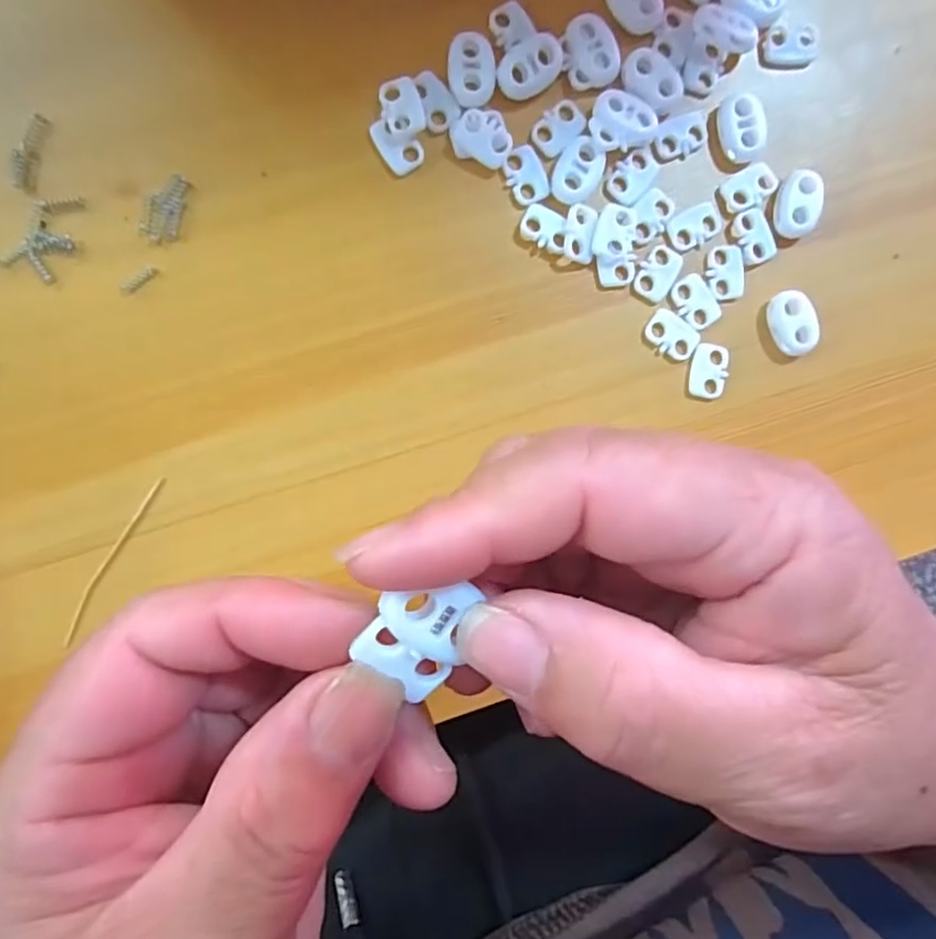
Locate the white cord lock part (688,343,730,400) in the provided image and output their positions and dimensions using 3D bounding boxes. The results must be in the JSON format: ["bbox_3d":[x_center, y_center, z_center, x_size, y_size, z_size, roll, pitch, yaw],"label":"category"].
[{"bbox_3d":[0.083,-0.034,0.216,0.013,0.004,0.019,4,92,-6],"label":"white cord lock part"}]

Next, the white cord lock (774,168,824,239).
[{"bbox_3d":[0.113,-0.091,0.214,0.013,0.005,0.021,6,92,-6],"label":"white cord lock"}]

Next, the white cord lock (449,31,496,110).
[{"bbox_3d":[0.001,-0.128,0.202,0.015,0.004,0.023,-3,93,-5],"label":"white cord lock"}]

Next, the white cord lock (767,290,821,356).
[{"bbox_3d":[0.112,-0.050,0.217,0.013,0.009,0.022,-18,94,-4],"label":"white cord lock"}]

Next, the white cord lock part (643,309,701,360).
[{"bbox_3d":[0.070,-0.046,0.214,0.019,0.004,0.013,35,89,-6],"label":"white cord lock part"}]

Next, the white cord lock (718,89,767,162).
[{"bbox_3d":[0.092,-0.115,0.211,0.013,0.007,0.021,-25,95,-4],"label":"white cord lock"}]

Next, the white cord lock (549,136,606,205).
[{"bbox_3d":[0.036,-0.098,0.206,0.016,0.005,0.021,30,90,-6],"label":"white cord lock"}]

